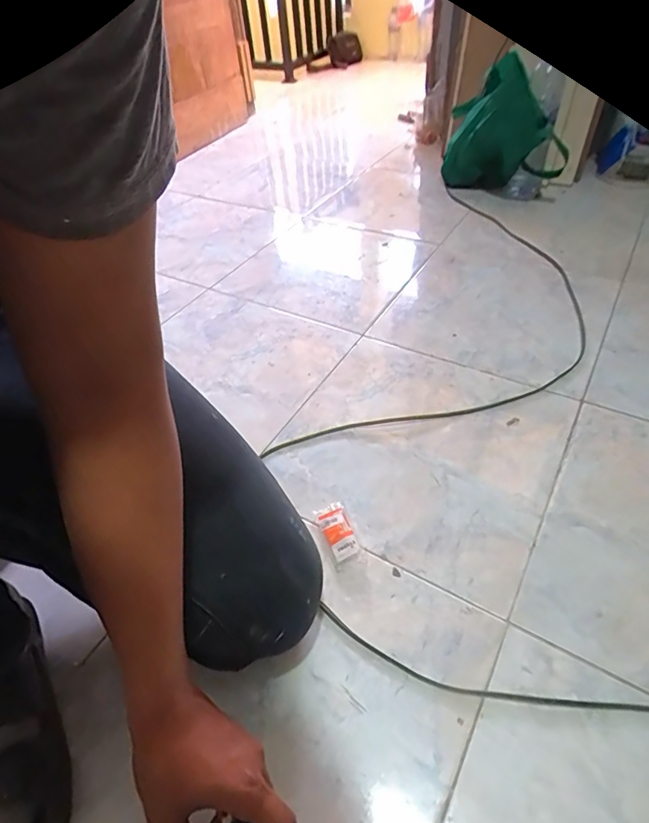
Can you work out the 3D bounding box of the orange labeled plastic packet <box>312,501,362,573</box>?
[{"bbox_3d":[0.017,0.157,0.614,0.041,0.018,0.089,-17,46,-11],"label":"orange labeled plastic packet"}]

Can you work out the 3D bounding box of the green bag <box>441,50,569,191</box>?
[{"bbox_3d":[0.456,-0.725,1.224,0.317,0.265,0.148,33,57,32],"label":"green bag"}]

